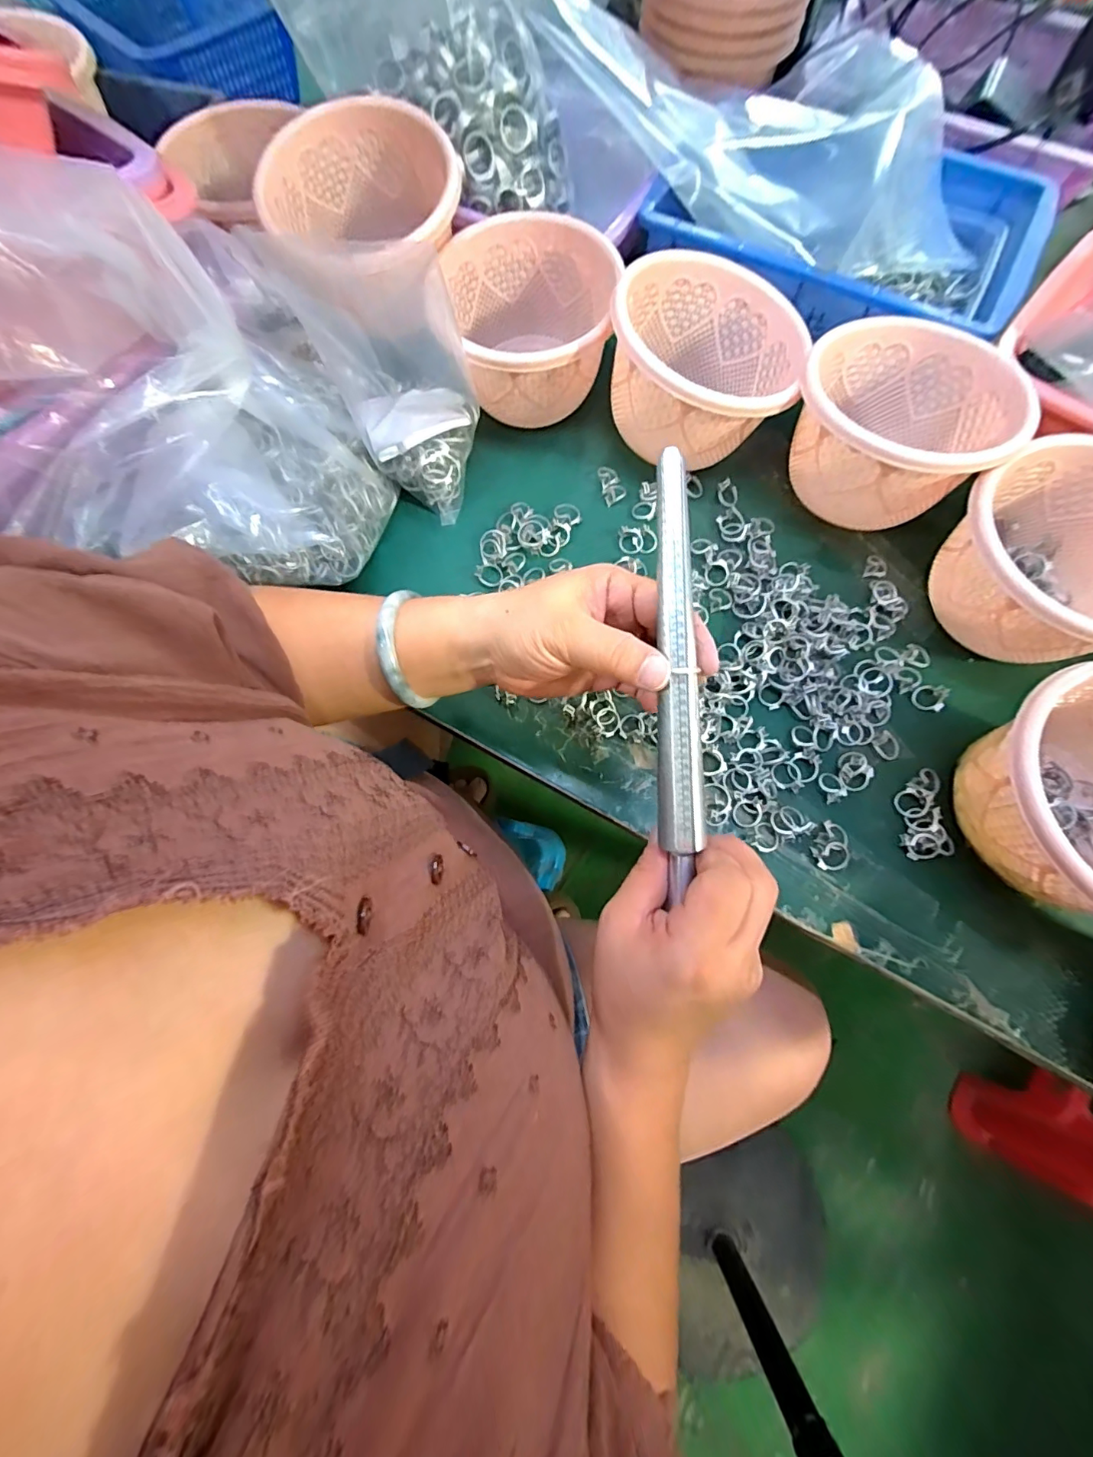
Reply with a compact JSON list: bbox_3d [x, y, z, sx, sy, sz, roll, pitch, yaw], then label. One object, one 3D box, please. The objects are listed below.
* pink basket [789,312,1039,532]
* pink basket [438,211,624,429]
[{"bbox_3d":[0.256,-0.224,0.369,0.137,0.080,0.140,0,73,0],"label":"pink basket"},{"bbox_3d":[-0.006,-0.323,0.407,0.129,0.078,0.143,-14,74,-4],"label":"pink basket"}]

